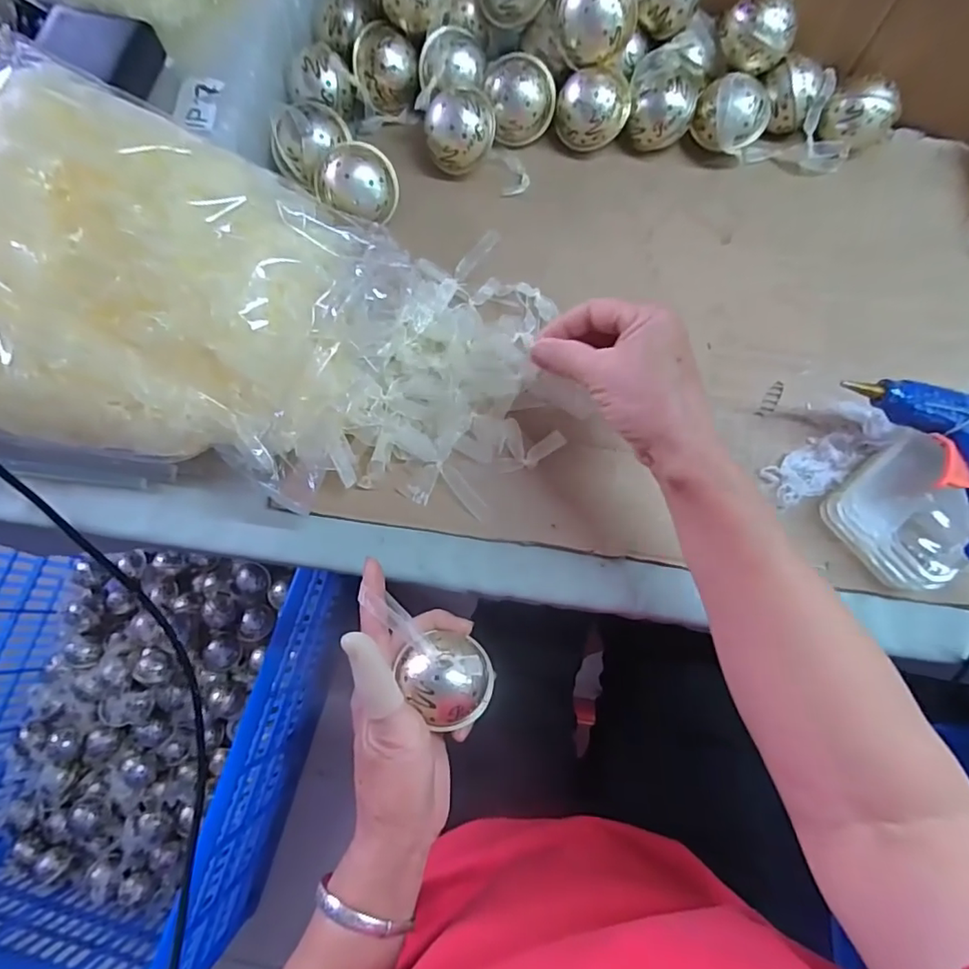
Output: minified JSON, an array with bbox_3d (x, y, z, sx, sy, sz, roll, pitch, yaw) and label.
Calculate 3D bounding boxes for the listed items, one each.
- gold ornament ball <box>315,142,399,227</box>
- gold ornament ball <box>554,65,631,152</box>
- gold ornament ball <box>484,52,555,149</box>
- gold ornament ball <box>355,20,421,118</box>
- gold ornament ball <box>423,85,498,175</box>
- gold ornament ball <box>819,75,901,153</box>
[{"bbox_3d":[-0.096,-0.225,0.430,0.060,0.059,0.060,0,76,-1],"label":"gold ornament ball"},{"bbox_3d":[0.089,-0.304,0.457,0.054,0.051,0.044,-9,76,-3],"label":"gold ornament ball"},{"bbox_3d":[0.029,-0.317,0.455,0.055,0.049,0.059,0,76,-1],"label":"gold ornament ball"},{"bbox_3d":[-0.079,-0.337,0.449,0.051,0.044,0.047,-9,76,-3],"label":"gold ornament ball"},{"bbox_3d":[-0.019,-0.286,0.445,0.054,0.053,0.059,0,76,-1],"label":"gold ornament ball"},{"bbox_3d":[0.307,-0.304,0.456,0.048,0.044,0.043,-18,77,-5],"label":"gold ornament ball"}]

